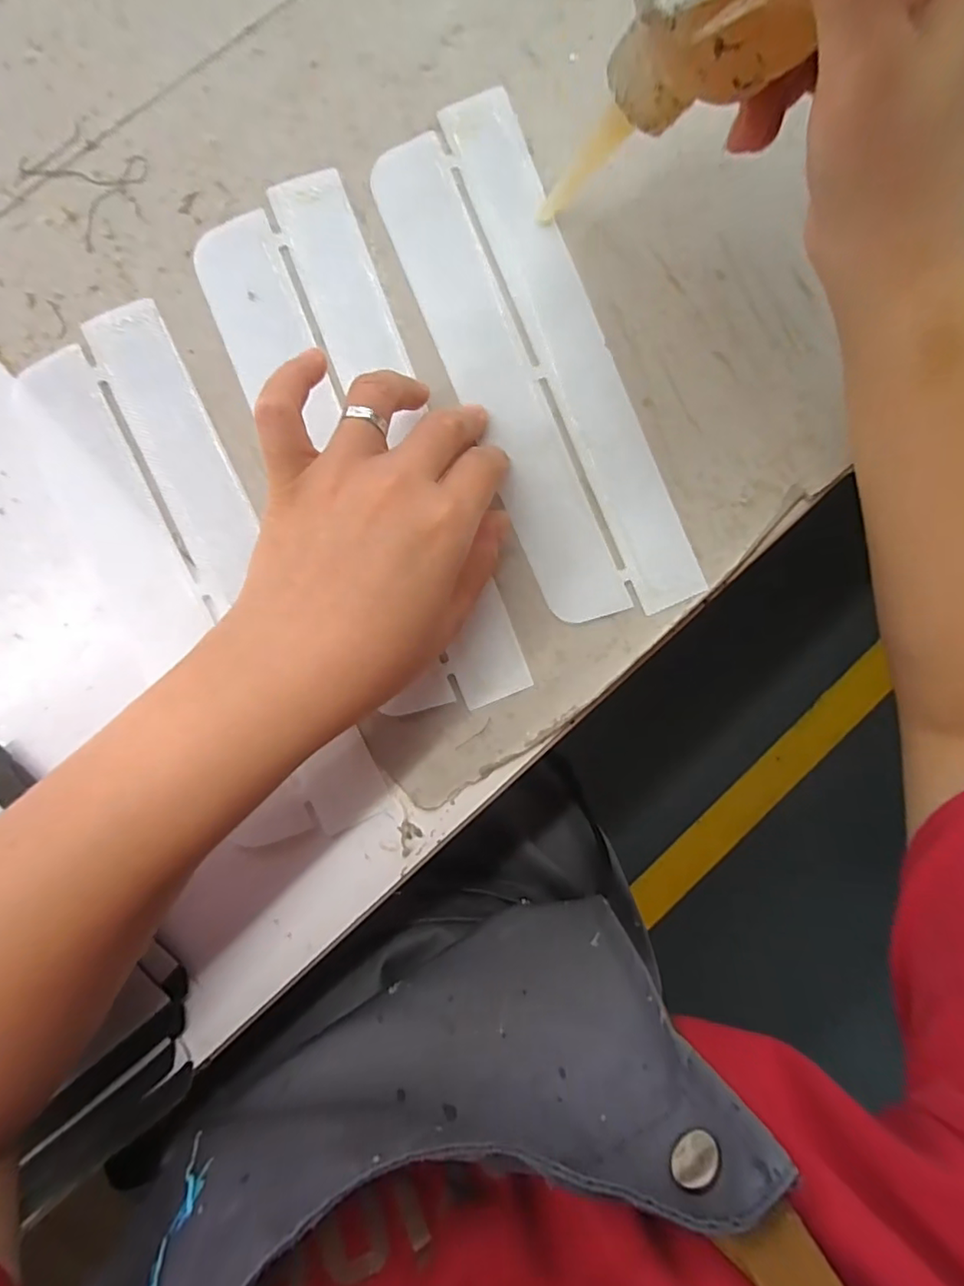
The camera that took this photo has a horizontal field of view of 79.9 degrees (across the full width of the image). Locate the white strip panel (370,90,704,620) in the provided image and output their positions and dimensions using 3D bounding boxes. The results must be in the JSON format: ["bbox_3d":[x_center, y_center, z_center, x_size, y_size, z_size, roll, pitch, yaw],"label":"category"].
[{"bbox_3d":[0.024,-0.114,0.249,0.068,0.004,0.220,-24,94,-3],"label":"white strip panel"}]

